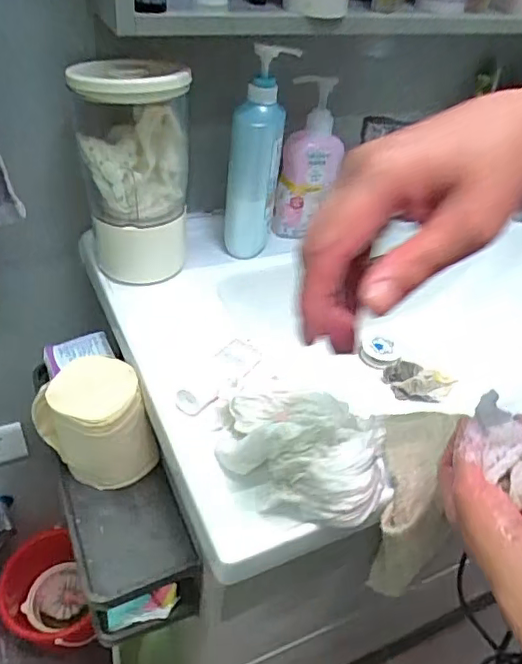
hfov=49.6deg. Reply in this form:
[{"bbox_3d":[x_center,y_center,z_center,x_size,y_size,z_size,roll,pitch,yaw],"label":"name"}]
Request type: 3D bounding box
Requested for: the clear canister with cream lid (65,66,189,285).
[{"bbox_3d":[-0.150,-0.184,0.676,0.118,0.260,0.116,-5,43,-13],"label":"clear canister with cream lid"}]

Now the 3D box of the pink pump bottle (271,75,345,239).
[{"bbox_3d":[0.068,-0.235,0.771,0.082,0.217,0.050,-18,47,-25],"label":"pink pump bottle"}]

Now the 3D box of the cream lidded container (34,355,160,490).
[{"bbox_3d":[-0.182,0.104,0.622,0.099,0.127,0.103,-22,49,-28],"label":"cream lidded container"}]

